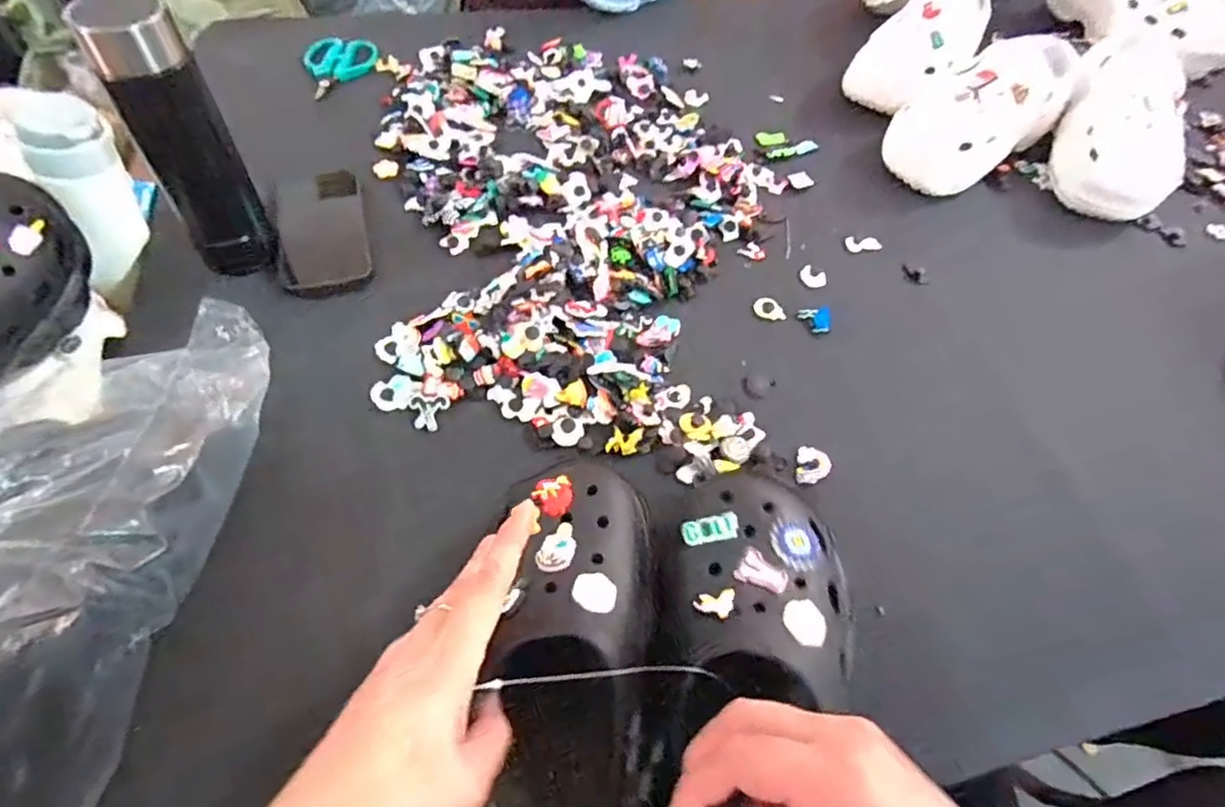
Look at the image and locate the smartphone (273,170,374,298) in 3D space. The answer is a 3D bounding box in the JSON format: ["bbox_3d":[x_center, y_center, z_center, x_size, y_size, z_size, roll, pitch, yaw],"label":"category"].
[{"bbox_3d":[-0.283,-0.175,0.617,0.080,0.010,0.146,-14,57,-13],"label":"smartphone"}]

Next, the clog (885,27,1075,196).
[{"bbox_3d":[0.411,-0.332,0.691,0.216,0.121,0.101,-31,62,-22],"label":"clog"}]

